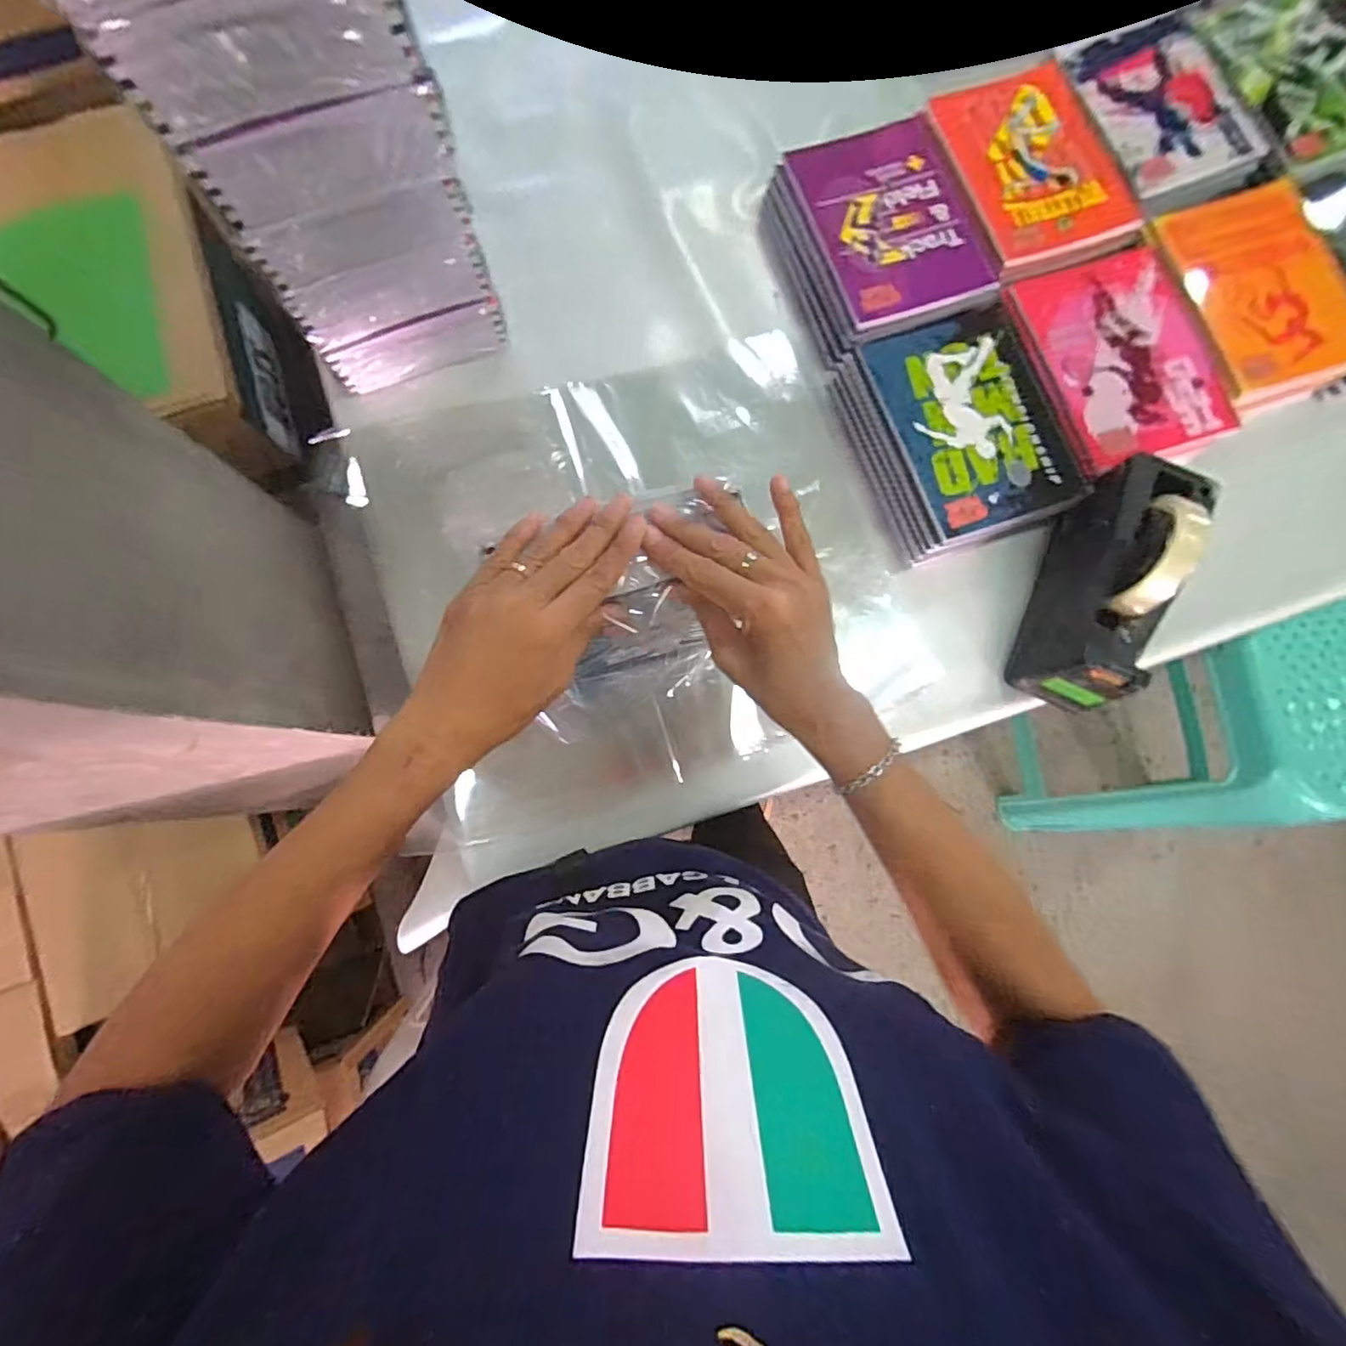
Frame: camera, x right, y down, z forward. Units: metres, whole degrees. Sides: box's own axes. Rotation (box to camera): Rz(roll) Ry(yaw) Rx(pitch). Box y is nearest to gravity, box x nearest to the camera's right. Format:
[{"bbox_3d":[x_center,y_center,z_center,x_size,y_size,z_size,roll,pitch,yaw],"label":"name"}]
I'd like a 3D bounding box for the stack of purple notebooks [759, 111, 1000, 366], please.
[{"bbox_3d":[0.200,-0.423,0.590,0.174,0.040,0.204,-21,84,-4],"label":"stack of purple notebooks"}]

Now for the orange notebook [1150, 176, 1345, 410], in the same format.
[{"bbox_3d":[0.574,-0.369,0.572,0.146,0.020,0.203,-20,84,-3],"label":"orange notebook"}]

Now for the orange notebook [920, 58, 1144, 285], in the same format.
[{"bbox_3d":[0.357,-0.497,0.592,0.152,0.013,0.208,-20,84,-4],"label":"orange notebook"}]

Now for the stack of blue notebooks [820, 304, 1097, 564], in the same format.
[{"bbox_3d":[0.264,-0.224,0.560,0.170,0.045,0.206,-18,81,-5],"label":"stack of blue notebooks"}]

